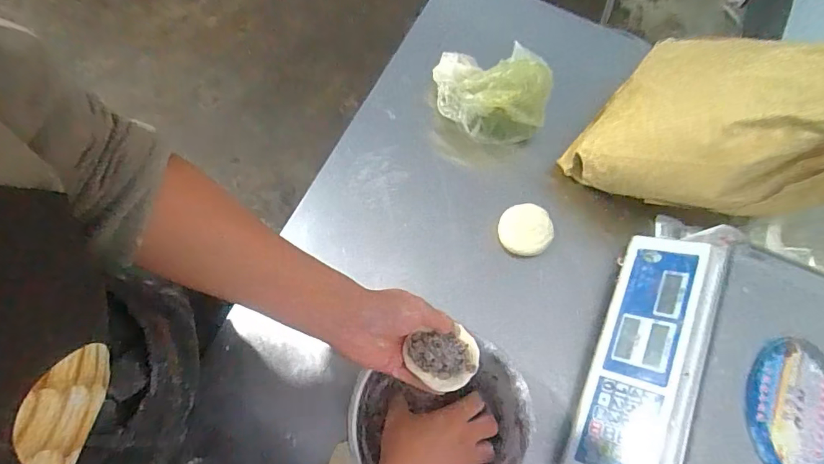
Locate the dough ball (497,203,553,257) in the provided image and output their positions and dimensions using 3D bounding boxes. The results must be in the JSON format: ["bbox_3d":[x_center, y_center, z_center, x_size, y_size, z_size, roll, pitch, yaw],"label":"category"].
[{"bbox_3d":[0.165,-0.003,0.674,0.074,0.034,0.075,0,70,0],"label":"dough ball"}]

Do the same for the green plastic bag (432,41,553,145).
[{"bbox_3d":[0.111,-0.207,0.702,0.171,0.126,0.117,14,71,5],"label":"green plastic bag"}]

